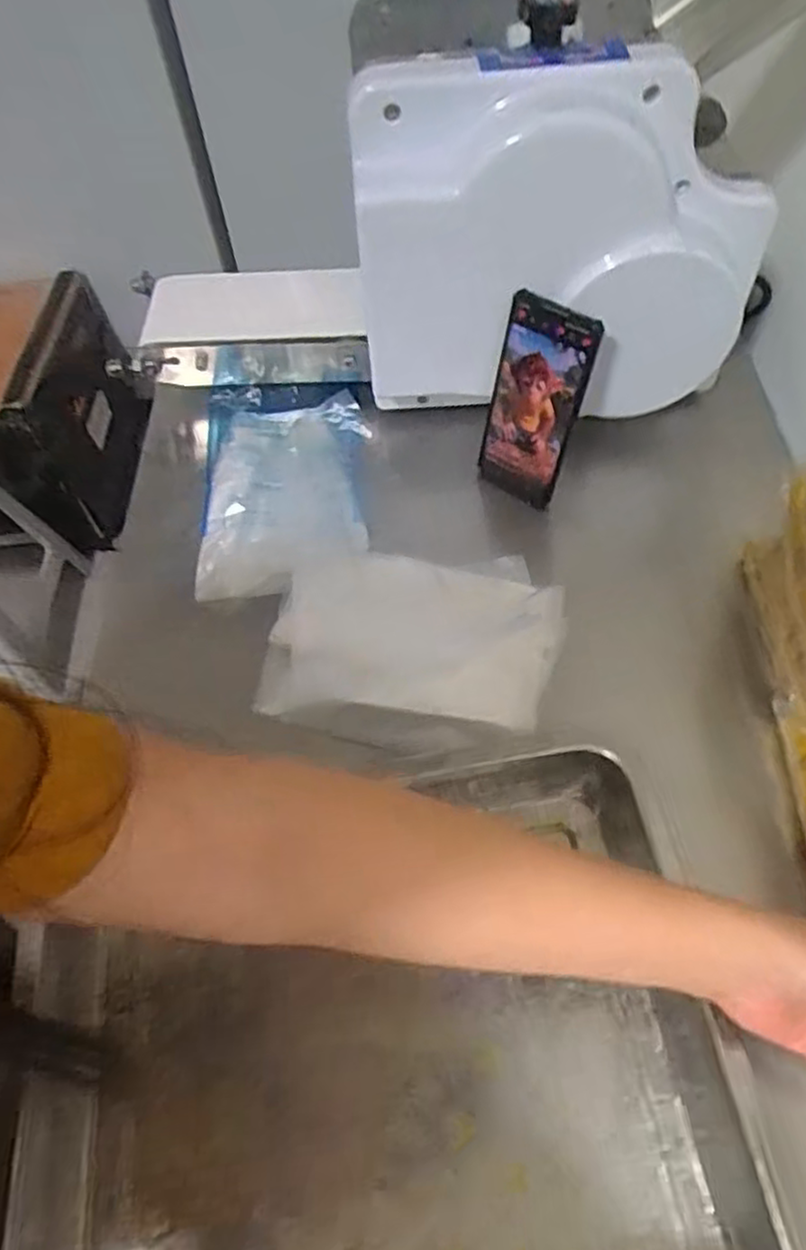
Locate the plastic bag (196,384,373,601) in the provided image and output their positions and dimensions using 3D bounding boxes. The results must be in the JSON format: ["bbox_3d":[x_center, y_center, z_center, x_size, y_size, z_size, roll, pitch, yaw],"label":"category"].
[{"bbox_3d":[-0.110,-0.135,0.659,0.148,0.025,0.242,-5,58,-1],"label":"plastic bag"}]

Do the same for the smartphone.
[{"bbox_3d":[0.107,-0.177,0.595,0.080,0.172,0.016,37,53,23],"label":"smartphone"}]

